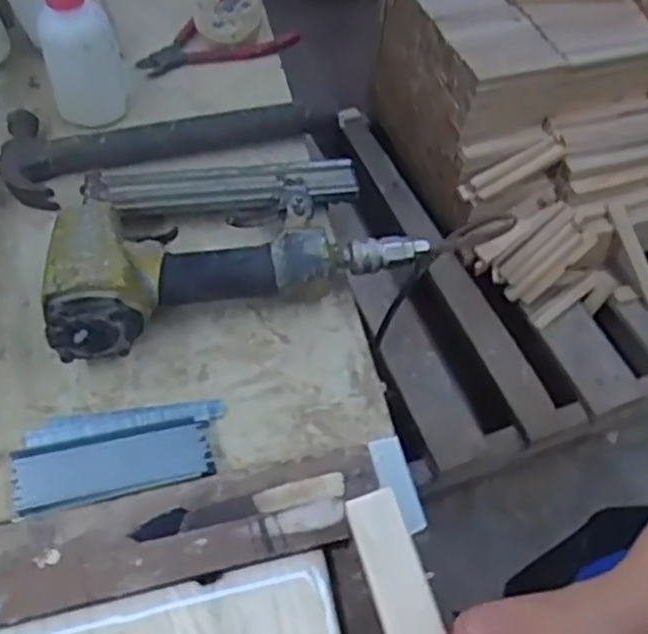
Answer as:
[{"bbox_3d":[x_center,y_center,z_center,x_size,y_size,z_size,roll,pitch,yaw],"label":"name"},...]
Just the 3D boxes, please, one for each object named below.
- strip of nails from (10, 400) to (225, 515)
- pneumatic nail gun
[{"bbox_3d":[-0.129,0.081,0.479,0.126,0.016,0.065,-10,55,-8],"label":"strip of nails"},{"bbox_3d":[-0.076,-0.070,0.558,0.259,0.065,0.162,-15,56,-12],"label":"pneumatic nail gun"}]

